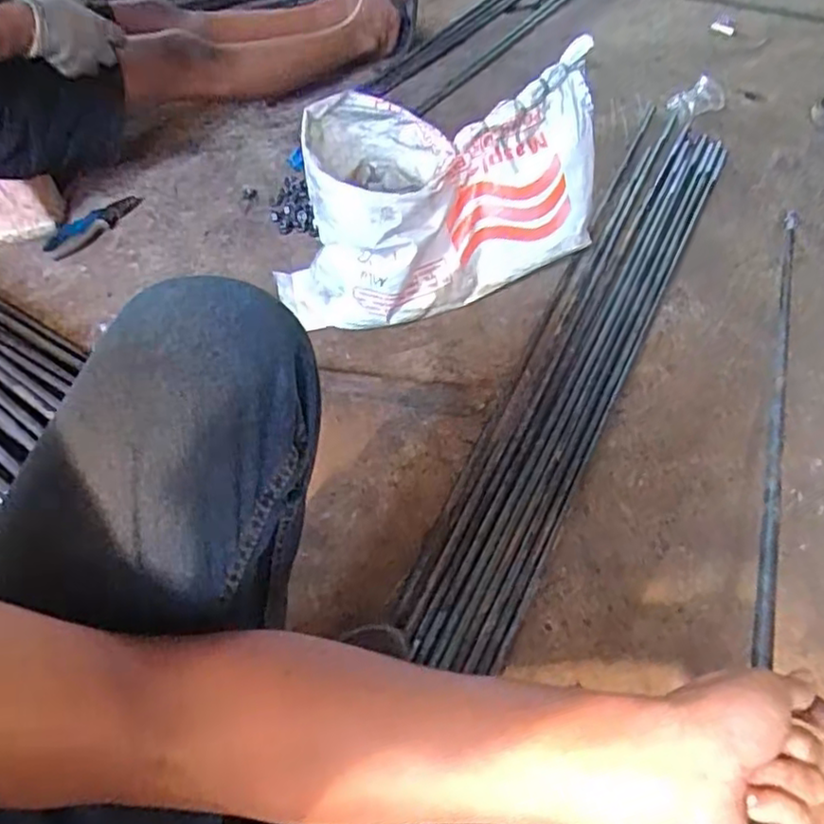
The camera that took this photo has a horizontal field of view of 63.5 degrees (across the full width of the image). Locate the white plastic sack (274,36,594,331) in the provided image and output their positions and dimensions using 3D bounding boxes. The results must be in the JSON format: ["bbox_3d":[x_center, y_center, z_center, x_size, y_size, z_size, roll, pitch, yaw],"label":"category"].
[{"bbox_3d":[0.037,-0.287,0.921,0.442,0.251,0.170,-17,56,-9],"label":"white plastic sack"}]

